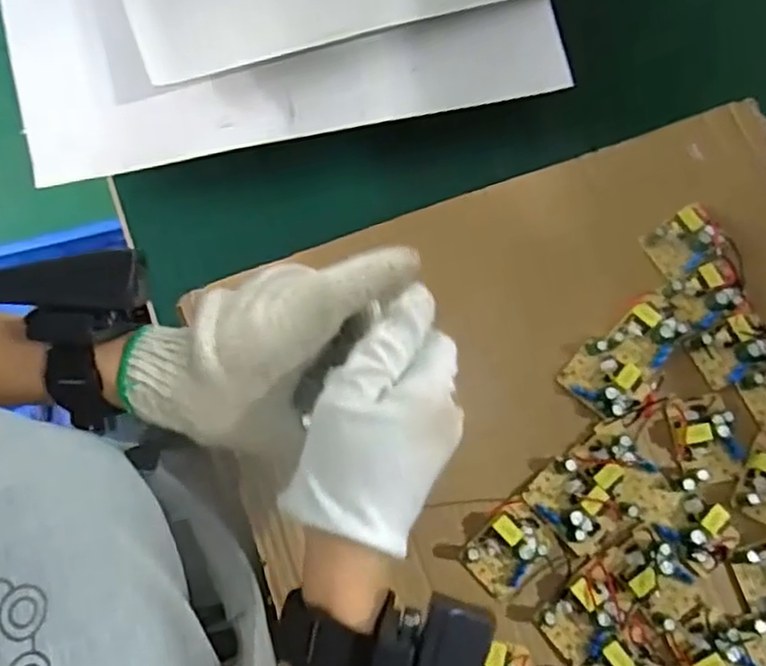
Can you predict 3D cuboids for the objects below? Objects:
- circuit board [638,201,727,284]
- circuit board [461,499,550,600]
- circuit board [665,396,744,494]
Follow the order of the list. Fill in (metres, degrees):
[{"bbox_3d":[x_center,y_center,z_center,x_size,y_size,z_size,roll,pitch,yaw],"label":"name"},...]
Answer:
[{"bbox_3d":[0.193,-0.058,0.439,0.045,0.015,0.035,-30,79,-8],"label":"circuit board"},{"bbox_3d":[0.072,0.124,0.393,0.047,0.015,0.036,-42,81,-10],"label":"circuit board"},{"bbox_3d":[0.191,0.064,0.409,0.043,0.017,0.050,-10,77,-4],"label":"circuit board"}]

